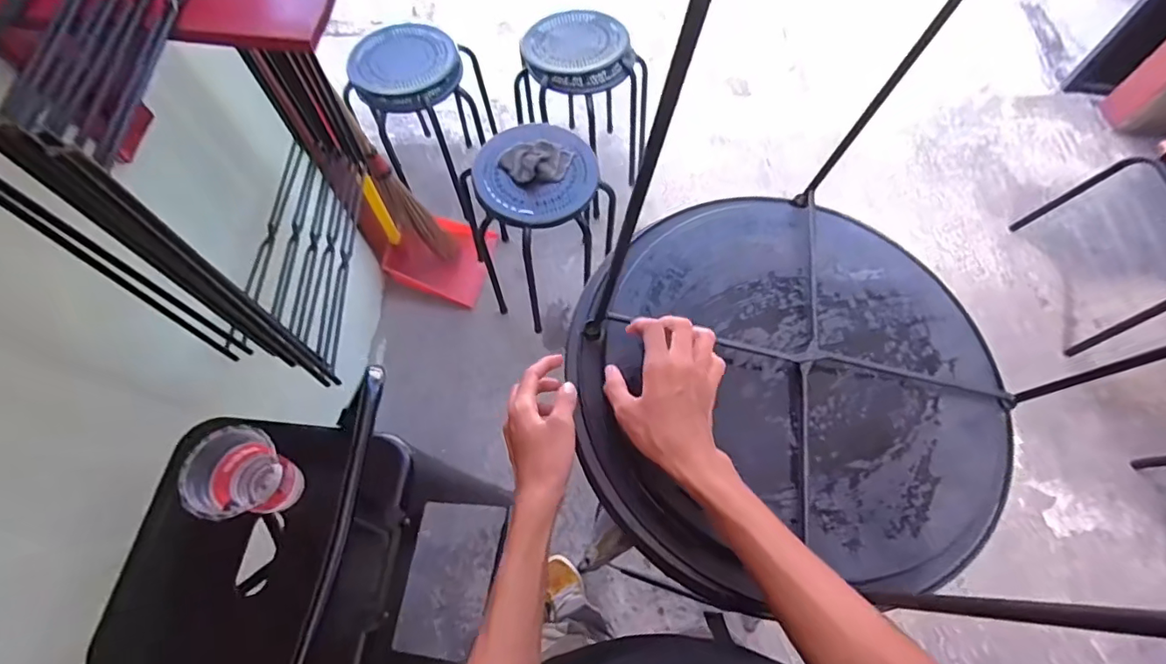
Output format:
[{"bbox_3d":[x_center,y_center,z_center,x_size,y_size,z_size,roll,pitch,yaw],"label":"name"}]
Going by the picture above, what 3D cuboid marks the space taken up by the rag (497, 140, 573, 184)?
[{"bbox_3d":[-0.103,-0.379,1.211,0.159,0.043,0.086,-9,65,-3],"label":"rag"}]

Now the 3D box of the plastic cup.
[{"bbox_3d":[-0.359,0.164,0.585,0.084,0.110,0.088,0,65,1],"label":"plastic cup"}]

